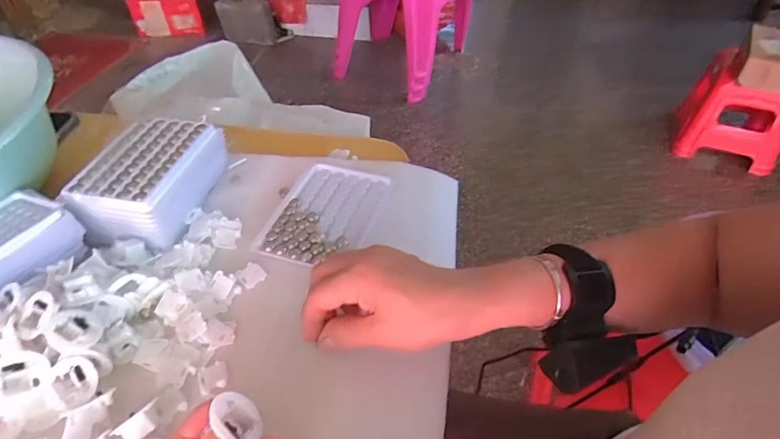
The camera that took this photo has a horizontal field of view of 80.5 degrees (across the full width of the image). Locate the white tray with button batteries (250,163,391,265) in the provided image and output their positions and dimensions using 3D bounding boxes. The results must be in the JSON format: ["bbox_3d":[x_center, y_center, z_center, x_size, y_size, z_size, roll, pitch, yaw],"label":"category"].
[{"bbox_3d":[-0.061,-0.005,0.438,0.085,0.011,0.128,14,47,14],"label":"white tray with button batteries"}]

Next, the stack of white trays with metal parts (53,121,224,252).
[{"bbox_3d":[-0.222,-0.039,0.435,0.097,0.045,0.132,7,46,8],"label":"stack of white trays with metal parts"}]

